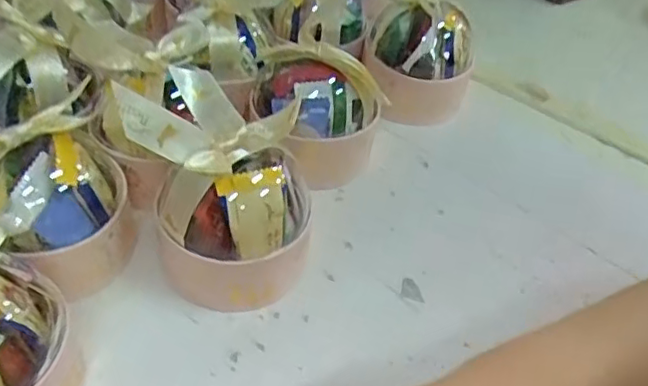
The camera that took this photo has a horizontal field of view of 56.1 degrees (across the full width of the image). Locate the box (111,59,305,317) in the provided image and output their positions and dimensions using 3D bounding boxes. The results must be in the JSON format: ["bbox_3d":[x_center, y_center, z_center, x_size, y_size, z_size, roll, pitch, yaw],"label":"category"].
[{"bbox_3d":[-0.051,0.002,0.315,0.087,0.103,0.071,19,45,12],"label":"box"}]

